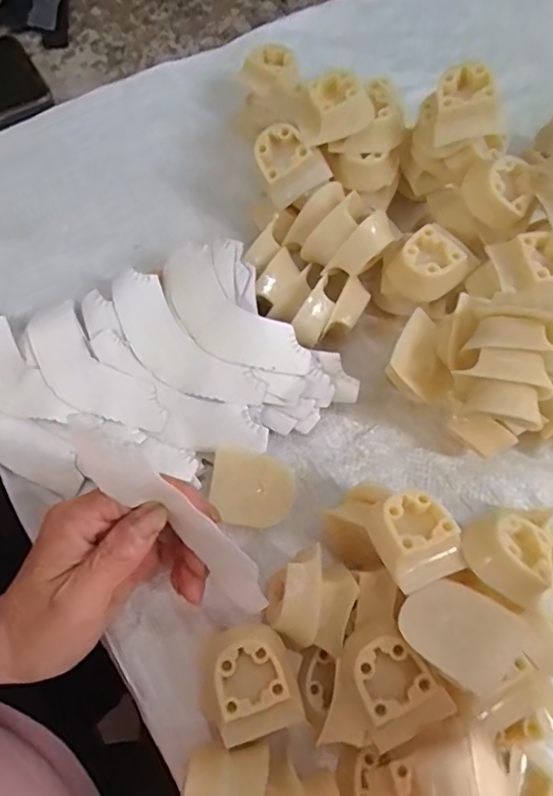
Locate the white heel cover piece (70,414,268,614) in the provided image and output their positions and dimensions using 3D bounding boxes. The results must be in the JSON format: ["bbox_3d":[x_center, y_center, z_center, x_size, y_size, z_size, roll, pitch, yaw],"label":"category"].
[{"bbox_3d":[-0.044,0.051,0.222,0.024,0.032,0.112,-43,108,-15],"label":"white heel cover piece"}]

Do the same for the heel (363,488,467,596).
[{"bbox_3d":[0.065,0.066,0.249,0.036,0.025,0.041,-22,73,-8],"label":"heel"}]

